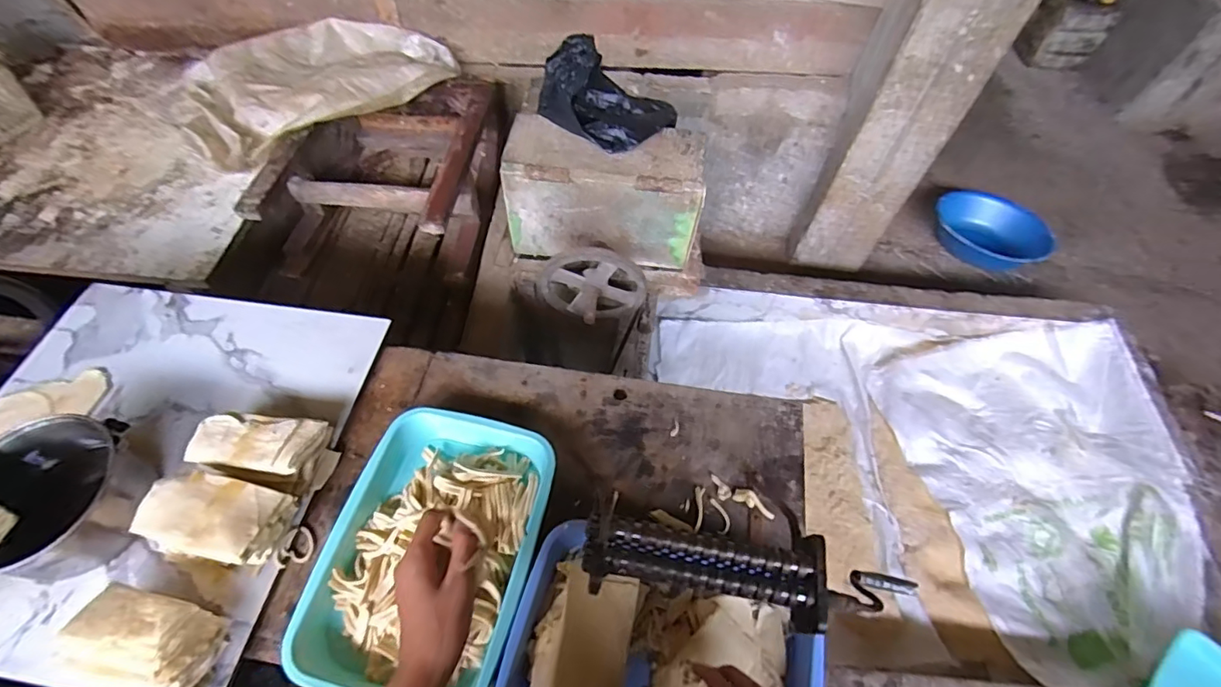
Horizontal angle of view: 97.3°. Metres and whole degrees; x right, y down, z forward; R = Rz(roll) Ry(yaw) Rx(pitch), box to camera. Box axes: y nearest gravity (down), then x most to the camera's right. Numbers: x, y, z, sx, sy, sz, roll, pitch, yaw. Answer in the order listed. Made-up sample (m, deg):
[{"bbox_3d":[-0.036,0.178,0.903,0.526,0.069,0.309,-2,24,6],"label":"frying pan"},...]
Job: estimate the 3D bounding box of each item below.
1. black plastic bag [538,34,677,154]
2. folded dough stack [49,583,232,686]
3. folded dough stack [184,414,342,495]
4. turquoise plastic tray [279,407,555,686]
[{"bbox_3d":[-0.005,-0.435,0.930,0.213,0.091,0.181,33,64,17],"label":"black plastic bag"},{"bbox_3d":[-0.461,0.295,0.529,0.139,0.064,0.090,18,61,9],"label":"folded dough stack"},{"bbox_3d":[-0.419,0.126,0.649,0.145,0.066,0.085,11,60,5],"label":"folded dough stack"},{"bbox_3d":[-0.200,0.236,0.622,0.222,0.072,0.319,12,60,6],"label":"turquoise plastic tray"}]

